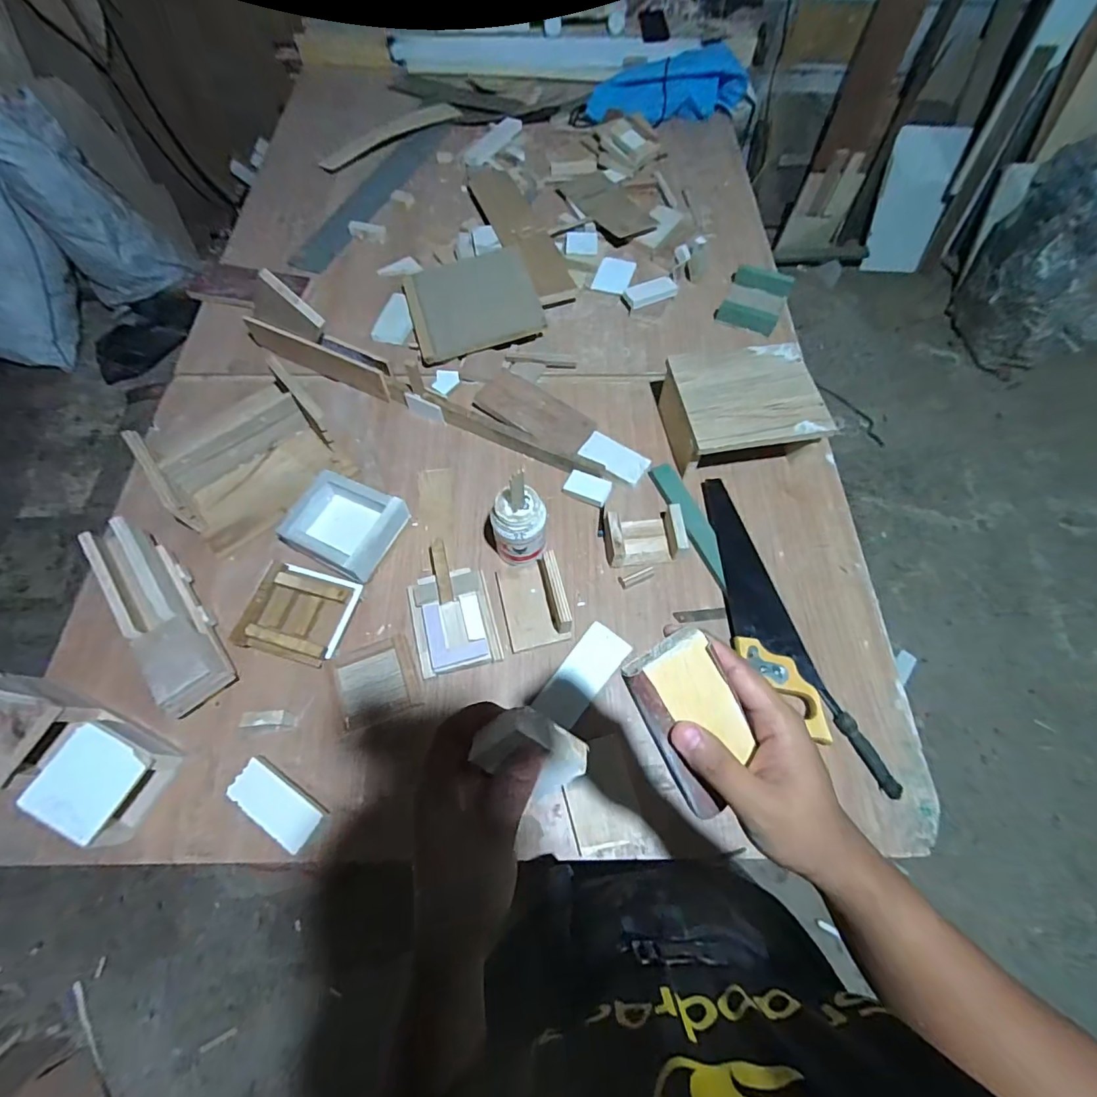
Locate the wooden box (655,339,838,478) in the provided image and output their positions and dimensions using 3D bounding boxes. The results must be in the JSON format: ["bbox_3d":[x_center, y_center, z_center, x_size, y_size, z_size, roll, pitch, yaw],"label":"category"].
[{"bbox_3d":[0.324,-0.230,0.857,0.227,0.111,0.198,-8,67,-4],"label":"wooden box"}]

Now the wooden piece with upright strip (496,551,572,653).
[{"bbox_3d":[-0.024,0.073,0.734,0.089,0.073,0.134,-12,67,-6],"label":"wooden piece with upright strip"}]

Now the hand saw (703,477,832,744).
[{"bbox_3d":[0.308,0.074,0.758,0.098,0.037,0.417,-11,67,-6],"label":"hand saw"}]

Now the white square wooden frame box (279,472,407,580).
[{"bbox_3d":[-0.315,-0.034,0.780,0.154,0.057,0.139,25,66,9],"label":"white square wooden frame box"}]

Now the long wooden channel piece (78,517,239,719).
[{"bbox_3d":[-0.543,0.091,0.709,0.077,0.087,0.298,-34,71,-16],"label":"long wooden channel piece"}]

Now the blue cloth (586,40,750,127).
[{"bbox_3d":[0.324,-1.221,1.310,0.444,0.095,0.109,-5,67,-3],"label":"blue cloth"}]

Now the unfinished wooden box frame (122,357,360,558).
[{"bbox_3d":[-0.496,-0.156,0.824,0.267,0.091,0.238,-40,73,-16],"label":"unfinished wooden box frame"}]

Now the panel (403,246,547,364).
[{"bbox_3d":[-0.151,-0.498,0.994,0.244,0.022,0.269,-15,63,-2],"label":"panel"}]

